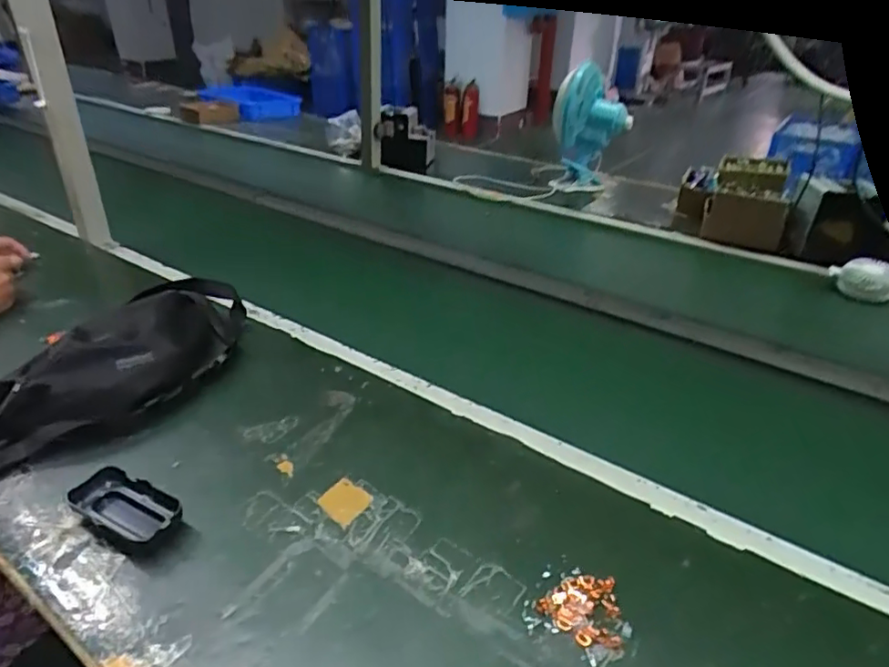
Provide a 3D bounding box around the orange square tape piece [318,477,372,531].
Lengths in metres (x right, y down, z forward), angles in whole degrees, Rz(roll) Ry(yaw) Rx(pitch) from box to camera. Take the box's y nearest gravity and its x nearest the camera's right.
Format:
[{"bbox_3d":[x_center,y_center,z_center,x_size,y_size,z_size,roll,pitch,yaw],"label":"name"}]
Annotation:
[{"bbox_3d":[-0.101,0.168,0.591,0.045,0.004,0.044,23,37,32],"label":"orange square tape piece"}]

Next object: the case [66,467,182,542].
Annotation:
[{"bbox_3d":[-0.305,0.168,0.566,0.109,0.032,0.051,15,33,21],"label":"case"}]

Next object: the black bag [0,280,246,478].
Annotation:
[{"bbox_3d":[-0.409,0.032,0.717,0.359,0.093,0.172,-23,39,-35],"label":"black bag"}]

